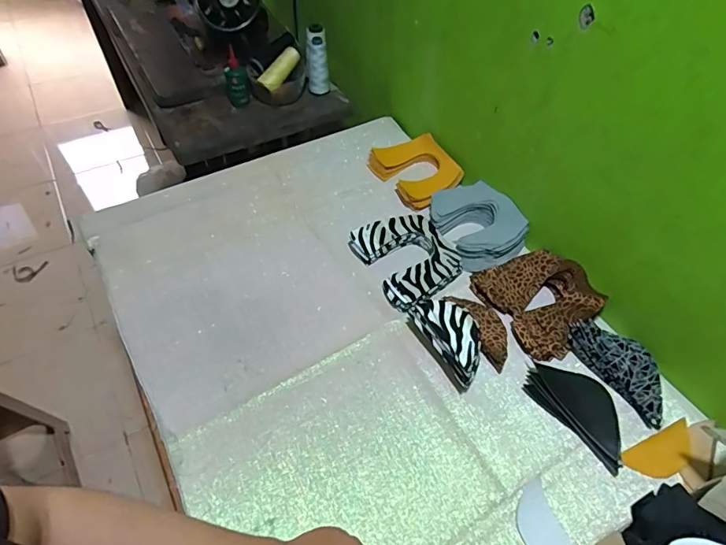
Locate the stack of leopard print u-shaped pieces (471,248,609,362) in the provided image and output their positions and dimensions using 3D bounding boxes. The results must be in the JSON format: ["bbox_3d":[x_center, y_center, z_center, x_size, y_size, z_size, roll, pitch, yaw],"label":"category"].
[{"bbox_3d":[0.250,0.027,0.662,0.143,0.039,0.164,-30,58,-23],"label":"stack of leopard print u-shaped pieces"}]

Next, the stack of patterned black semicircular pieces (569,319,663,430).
[{"bbox_3d":[0.343,0.119,0.606,0.071,0.028,0.145,-27,58,-21],"label":"stack of patterned black semicircular pieces"}]

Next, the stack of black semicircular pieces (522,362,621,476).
[{"bbox_3d":[0.275,0.165,0.580,0.079,0.014,0.137,-34,60,-25],"label":"stack of black semicircular pieces"}]

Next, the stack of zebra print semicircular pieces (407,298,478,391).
[{"bbox_3d":[0.118,0.087,0.612,0.064,0.063,0.120,-22,56,-18],"label":"stack of zebra print semicircular pieces"}]

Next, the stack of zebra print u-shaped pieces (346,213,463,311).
[{"bbox_3d":[0.071,-0.021,0.718,0.130,0.034,0.158,-26,57,-21],"label":"stack of zebra print u-shaped pieces"}]

